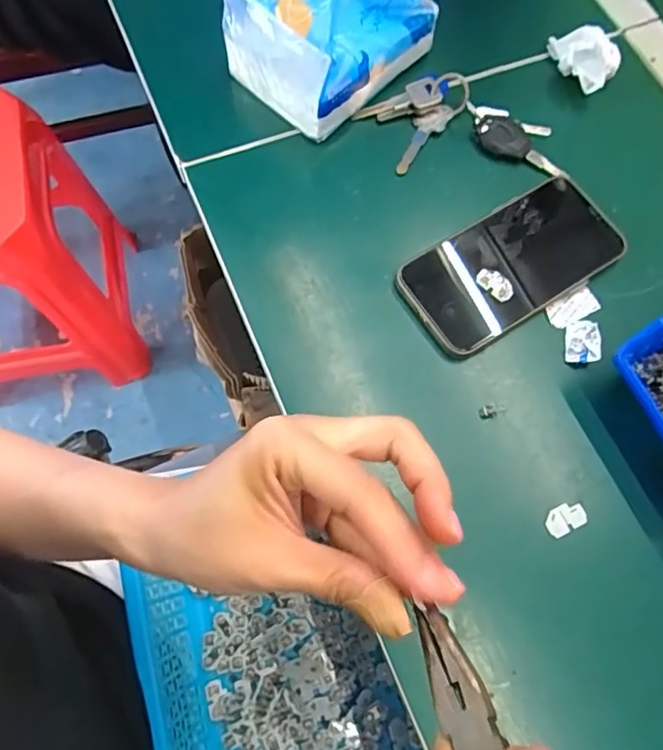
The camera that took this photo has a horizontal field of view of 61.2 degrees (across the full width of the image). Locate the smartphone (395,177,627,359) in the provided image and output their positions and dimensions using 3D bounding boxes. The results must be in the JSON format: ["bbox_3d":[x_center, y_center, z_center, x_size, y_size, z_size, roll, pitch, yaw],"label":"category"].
[{"bbox_3d":[0.127,-0.080,0.395,0.155,0.013,0.078,-31,73,-13],"label":"smartphone"}]

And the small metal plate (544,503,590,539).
[{"bbox_3d":[0.146,0.089,0.348,0.027,0.004,0.016,-28,73,-12],"label":"small metal plate"}]

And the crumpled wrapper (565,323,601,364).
[{"bbox_3d":[0.170,-0.022,0.378,0.020,0.011,0.028,9,69,1],"label":"crumpled wrapper"}]

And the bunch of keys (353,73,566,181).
[{"bbox_3d":[0.098,-0.195,0.431,0.148,0.013,0.089,2,69,-1],"label":"bunch of keys"}]

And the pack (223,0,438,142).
[{"bbox_3d":[0.000,-0.260,0.412,0.098,0.091,0.133,42,74,13],"label":"pack"}]

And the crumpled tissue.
[{"bbox_3d":[0.202,-0.260,0.453,0.059,0.036,0.044,32,72,10],"label":"crumpled tissue"}]

